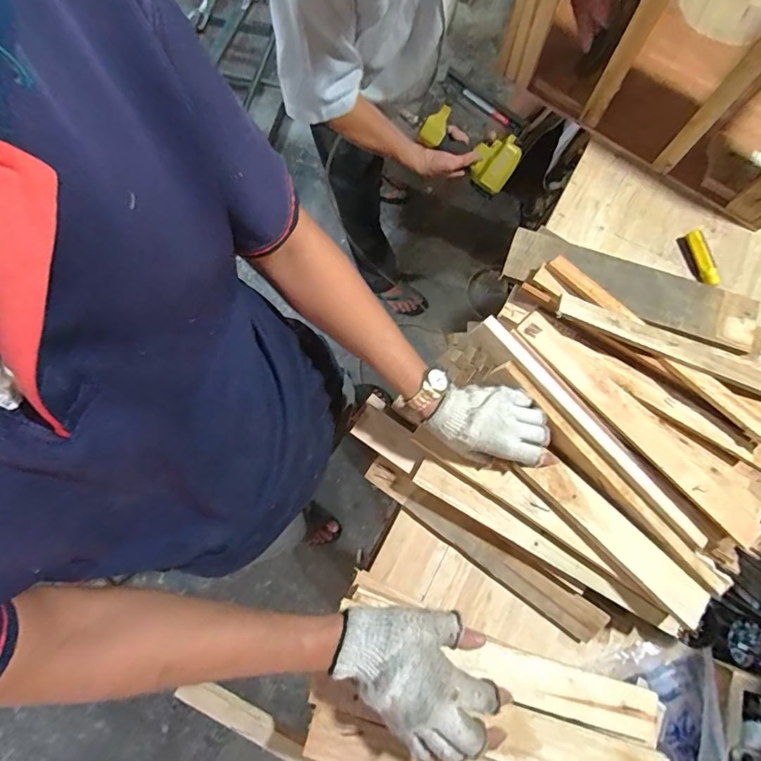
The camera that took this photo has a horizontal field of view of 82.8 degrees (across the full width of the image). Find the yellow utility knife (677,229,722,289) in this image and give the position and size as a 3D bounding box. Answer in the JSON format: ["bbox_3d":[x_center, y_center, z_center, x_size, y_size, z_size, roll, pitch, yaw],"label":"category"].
[{"bbox_3d":[0.520,-0.196,0.699,0.024,0.027,0.096,-15,78,-4],"label":"yellow utility knife"}]

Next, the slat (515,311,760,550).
[{"bbox_3d":[0.319,0.054,0.541,0.044,0.018,0.369,-41,80,-11],"label":"slat"}]

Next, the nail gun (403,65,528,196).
[{"bbox_3d":[0.179,-0.504,0.881,0.239,0.060,0.145,36,121,2],"label":"nail gun"}]

